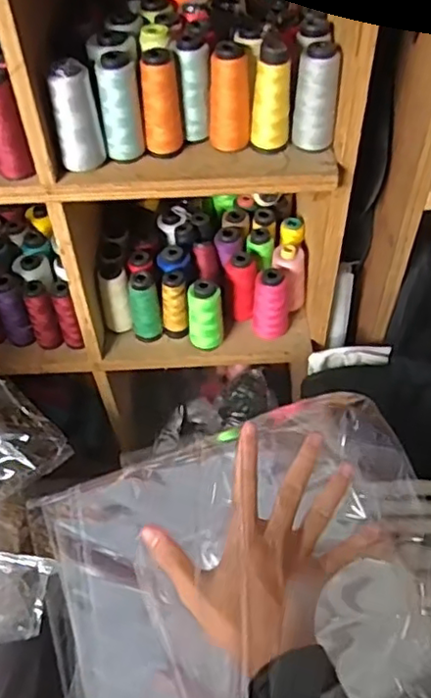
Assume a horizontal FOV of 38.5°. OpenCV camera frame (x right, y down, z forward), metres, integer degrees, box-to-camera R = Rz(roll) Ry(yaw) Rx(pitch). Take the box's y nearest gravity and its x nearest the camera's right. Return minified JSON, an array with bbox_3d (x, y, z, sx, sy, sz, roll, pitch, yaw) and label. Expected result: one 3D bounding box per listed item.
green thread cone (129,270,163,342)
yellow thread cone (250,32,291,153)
[{"bbox_3d":[-0.103,-0.062,0.917,0.041,0.109,0.039,-5,50,-3],"label":"green thread cone"},{"bbox_3d":[0.063,-0.285,0.688,0.040,0.123,0.040,0,50,1],"label":"yellow thread cone"}]

